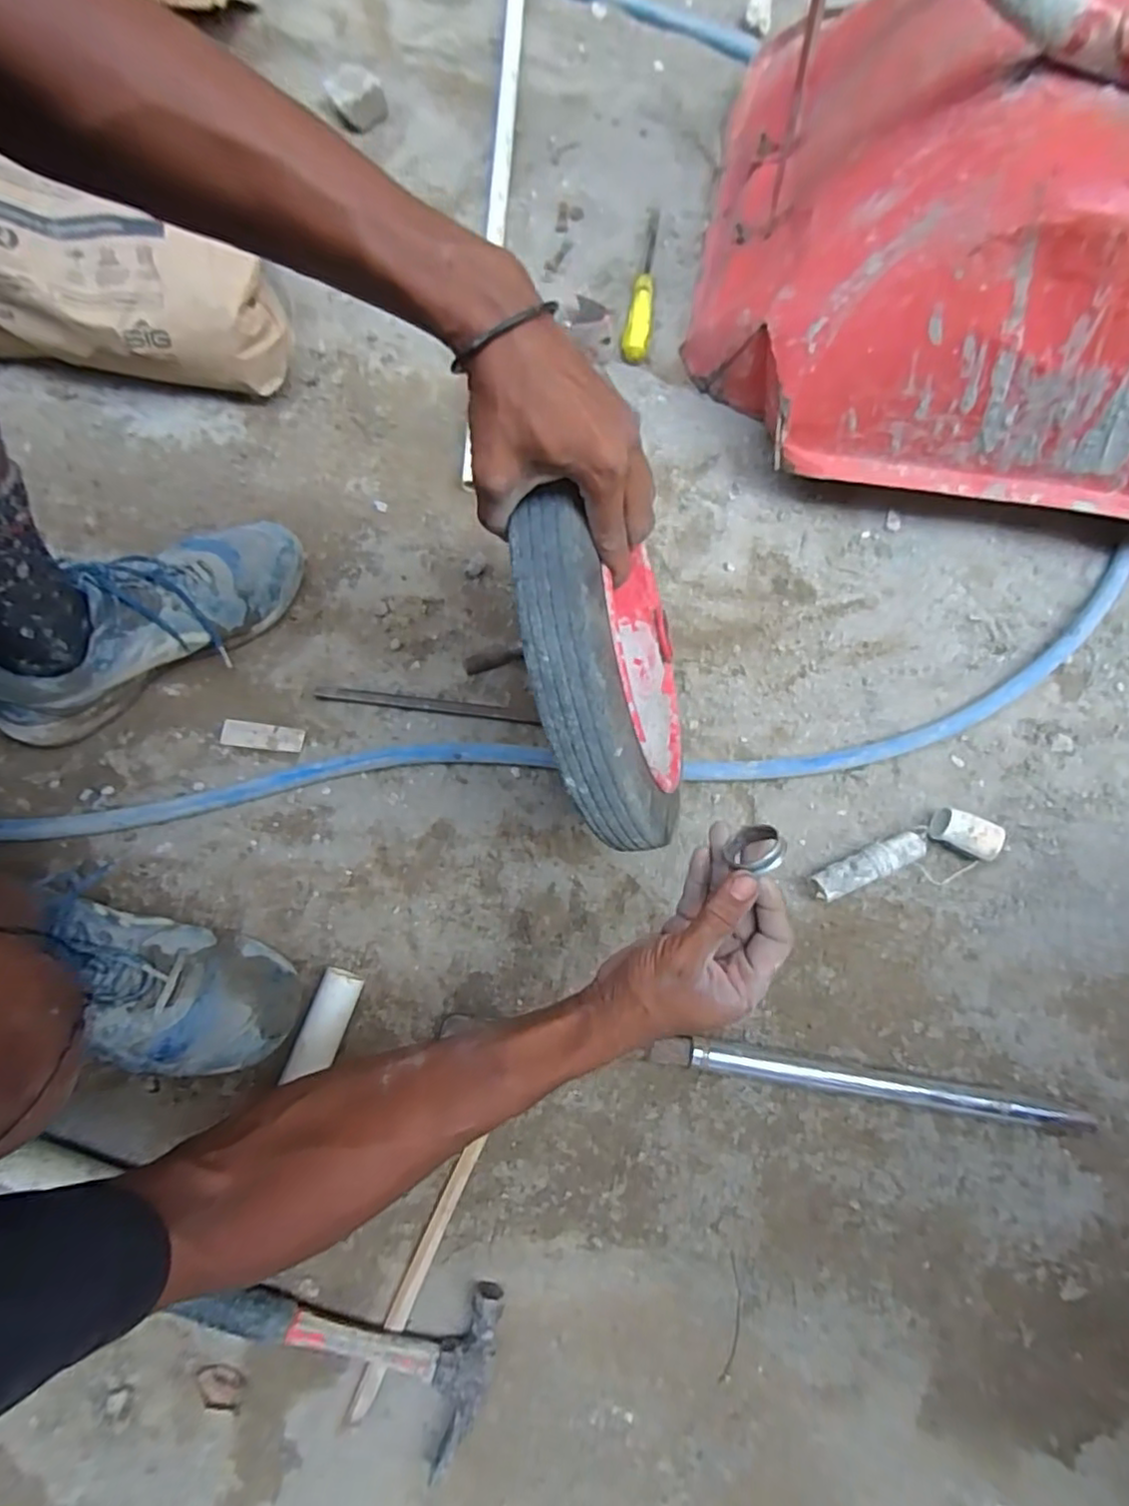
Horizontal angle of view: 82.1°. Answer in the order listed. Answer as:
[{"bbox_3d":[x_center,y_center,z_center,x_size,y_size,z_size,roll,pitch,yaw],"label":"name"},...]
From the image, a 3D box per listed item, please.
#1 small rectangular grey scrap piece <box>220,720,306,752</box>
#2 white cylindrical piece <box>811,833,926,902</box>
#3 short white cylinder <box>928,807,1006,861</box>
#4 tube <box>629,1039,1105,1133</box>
[{"bbox_3d":[-0.278,-0.015,0.595,0.073,0.004,0.023,8,77,1],"label":"small rectangular grey scrap piece"},{"bbox_3d":[0.271,0.101,0.582,0.104,0.030,0.027,-22,79,-9],"label":"white cylindrical piece"},{"bbox_3d":[0.364,0.075,0.592,0.059,0.036,0.034,23,76,2],"label":"short white cylinder"},{"bbox_3d":[0.248,0.275,0.541,0.356,0.024,0.025,10,77,2],"label":"tube"}]

